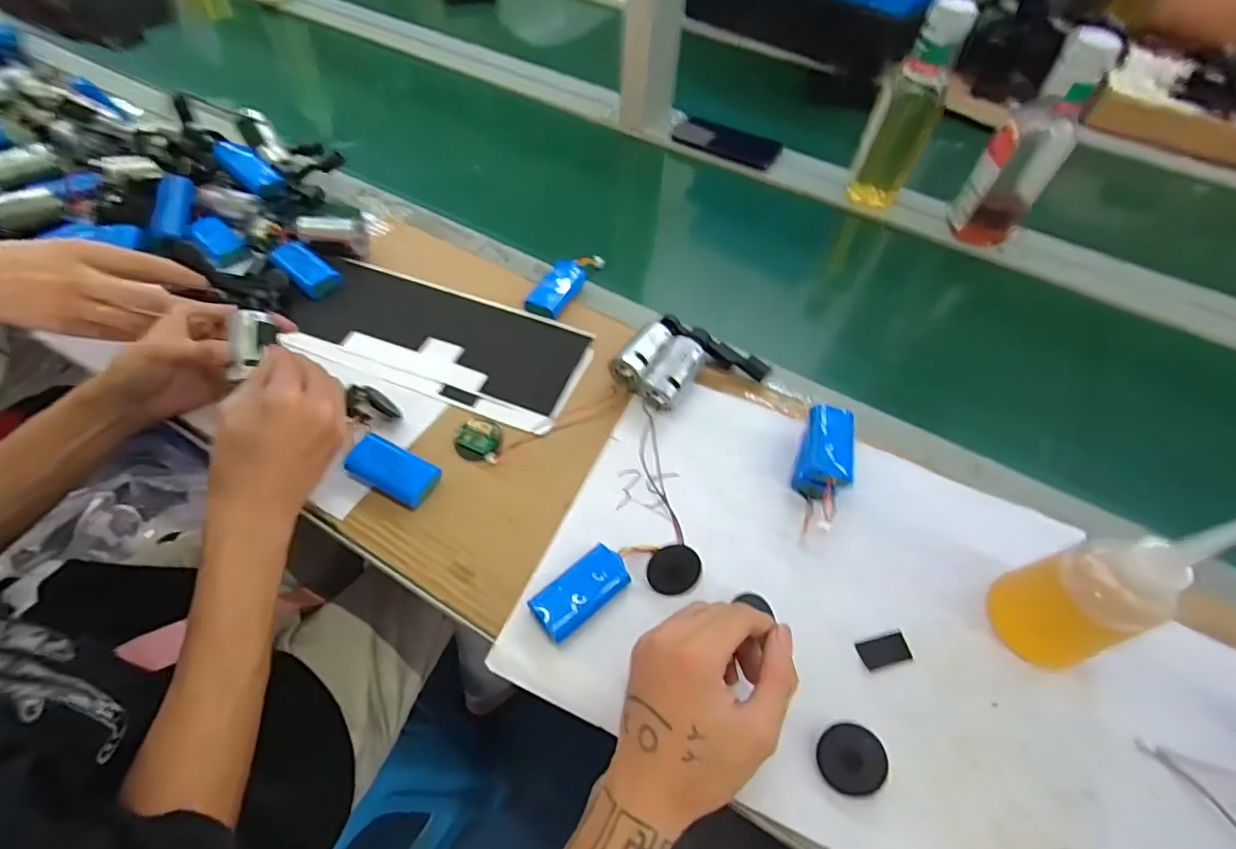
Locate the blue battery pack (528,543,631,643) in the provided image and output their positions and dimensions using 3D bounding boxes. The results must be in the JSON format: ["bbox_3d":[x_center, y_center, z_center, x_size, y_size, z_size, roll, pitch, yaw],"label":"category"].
[{"bbox_3d":[-0.026,0.115,0.380,0.068,0.021,0.034,-36,65,-24],"label":"blue battery pack"}]

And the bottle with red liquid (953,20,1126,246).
[{"bbox_3d":[0.448,-0.300,0.605,0.070,0.214,0.084,33,58,18],"label":"bottle with red liquid"}]

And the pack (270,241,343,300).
[{"bbox_3d":[-0.313,-0.155,0.552,0.082,0.021,0.041,40,63,22],"label":"pack"}]

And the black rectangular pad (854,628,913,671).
[{"bbox_3d":[0.181,0.152,0.373,0.035,0.004,0.019,-11,57,-10],"label":"black rectangular pad"}]

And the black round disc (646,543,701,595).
[{"bbox_3d":[0.040,0.103,0.391,0.037,0.004,0.034,-6,88,1],"label":"black round disc"}]

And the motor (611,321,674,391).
[{"bbox_3d":[0.022,-0.061,0.497,0.030,0.031,0.067,30,59,16],"label":"motor"}]

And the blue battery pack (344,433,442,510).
[{"bbox_3d":[-0.173,0.037,0.428,0.071,0.022,0.035,26,58,14],"label":"blue battery pack"}]

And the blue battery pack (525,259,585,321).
[{"bbox_3d":[-0.059,-0.136,0.554,0.037,0.014,0.075,23,58,12],"label":"blue battery pack"}]

